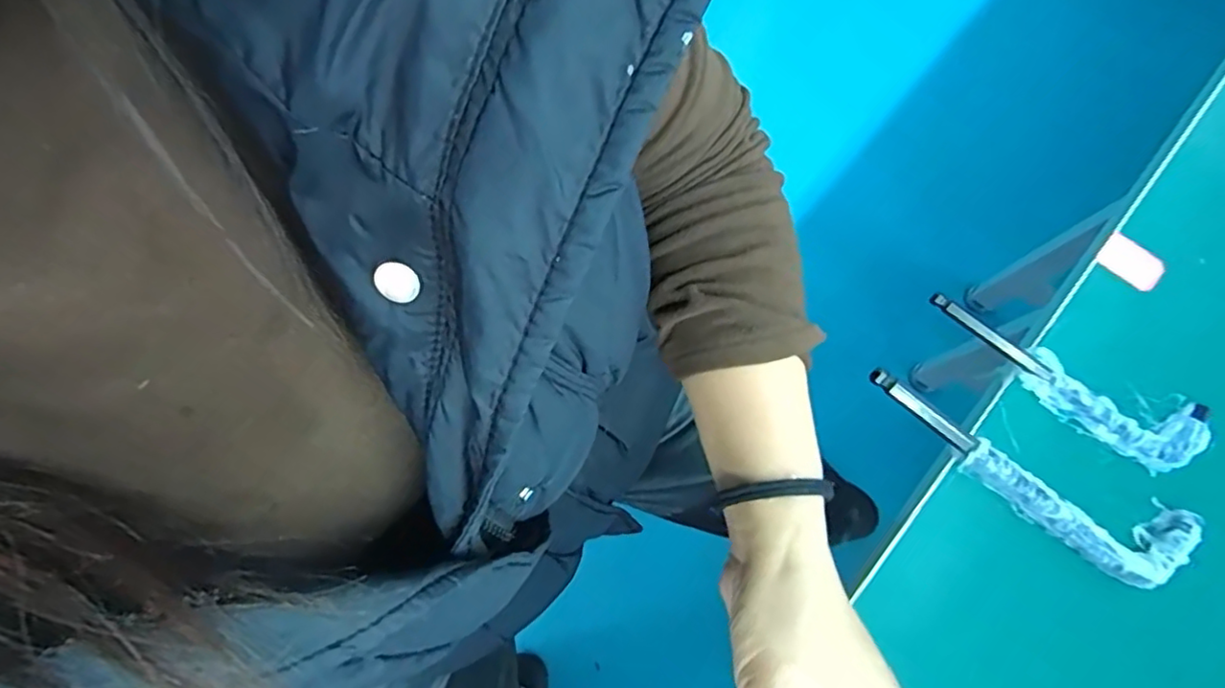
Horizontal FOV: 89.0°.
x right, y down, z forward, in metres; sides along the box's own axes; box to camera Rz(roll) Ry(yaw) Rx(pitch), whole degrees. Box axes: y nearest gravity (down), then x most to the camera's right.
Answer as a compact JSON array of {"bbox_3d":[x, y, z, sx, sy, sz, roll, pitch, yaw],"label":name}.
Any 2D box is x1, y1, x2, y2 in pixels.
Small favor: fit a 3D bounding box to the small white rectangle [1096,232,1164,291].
[{"bbox_3d":[0.315,-0.049,0.379,0.036,0.006,0.020,43,106,16],"label":"small white rectangle"}]

